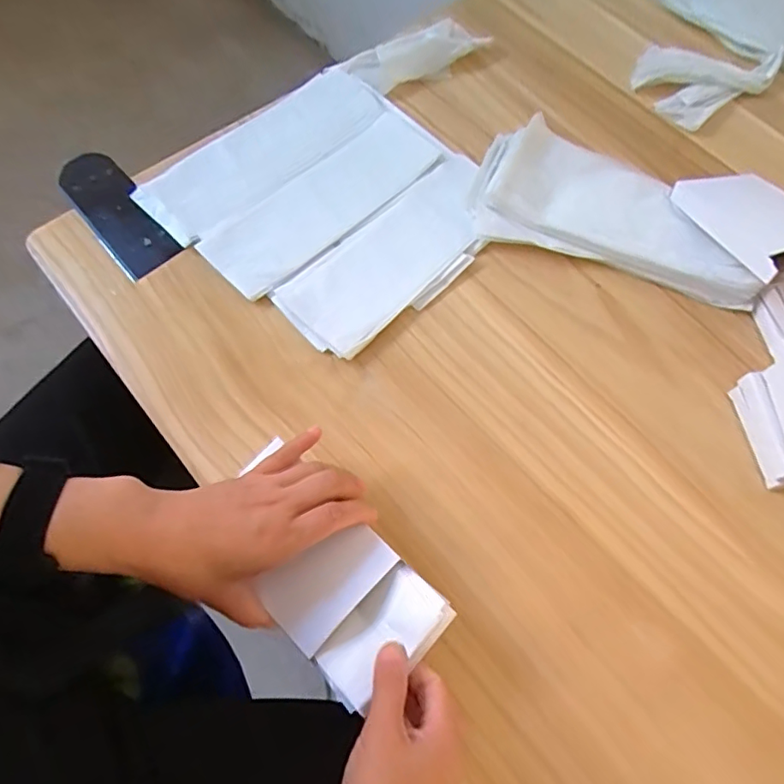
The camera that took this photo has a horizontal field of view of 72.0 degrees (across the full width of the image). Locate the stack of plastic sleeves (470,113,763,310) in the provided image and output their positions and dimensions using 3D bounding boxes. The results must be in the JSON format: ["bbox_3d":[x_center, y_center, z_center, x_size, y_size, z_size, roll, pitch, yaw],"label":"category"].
[{"bbox_3d":[0.210,-0.168,0.512,0.265,0.045,0.115,19,68,3],"label":"stack of plastic sleeves"}]

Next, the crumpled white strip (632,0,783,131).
[{"bbox_3d":[0.356,-0.367,0.610,0.141,0.024,0.181,26,69,7],"label":"crumpled white strip"}]

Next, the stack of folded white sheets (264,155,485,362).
[{"bbox_3d":[0.006,-0.133,0.506,0.094,0.013,0.240,43,73,13],"label":"stack of folded white sheets"}]

